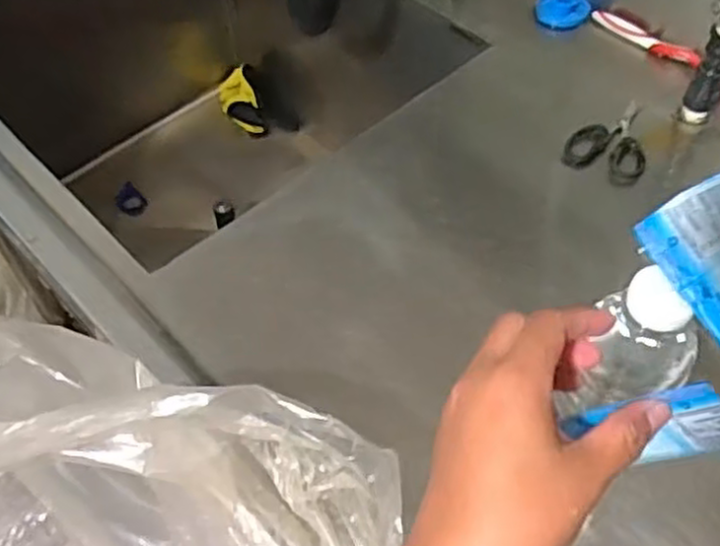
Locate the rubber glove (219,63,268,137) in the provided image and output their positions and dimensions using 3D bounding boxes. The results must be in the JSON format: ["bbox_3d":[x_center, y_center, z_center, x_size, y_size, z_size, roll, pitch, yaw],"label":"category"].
[{"bbox_3d":[-0.192,-0.288,1.215,0.071,0.078,0.107,-13,55,-9],"label":"rubber glove"}]

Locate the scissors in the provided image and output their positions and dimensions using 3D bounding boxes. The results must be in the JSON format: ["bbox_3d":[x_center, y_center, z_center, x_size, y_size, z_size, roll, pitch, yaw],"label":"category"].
[{"bbox_3d":[0.236,-0.128,0.688,0.070,0.016,0.096,24,58,16],"label":"scissors"}]

